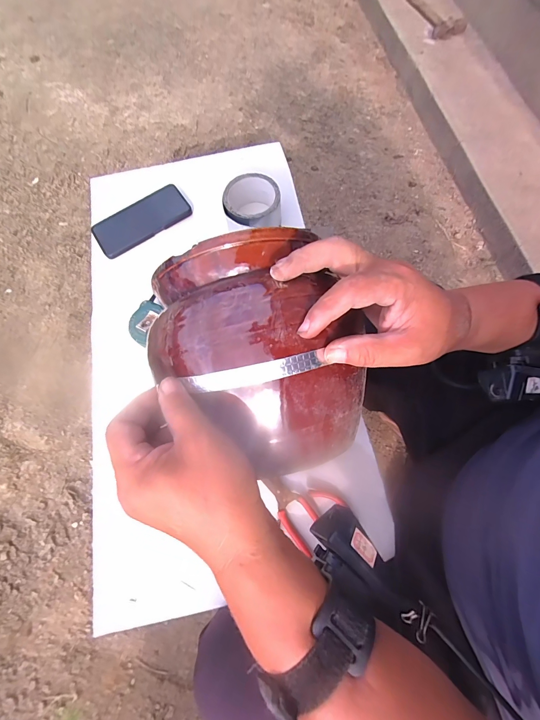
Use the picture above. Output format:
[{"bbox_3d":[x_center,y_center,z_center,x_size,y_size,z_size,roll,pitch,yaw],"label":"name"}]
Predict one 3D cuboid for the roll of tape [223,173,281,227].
[{"bbox_3d":[-0.029,-0.248,0.502,0.087,0.045,0.091,-1,70,2],"label":"roll of tape"}]

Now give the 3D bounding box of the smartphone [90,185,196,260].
[{"bbox_3d":[-0.222,-0.242,0.537,0.165,0.014,0.073,-35,72,-10],"label":"smartphone"}]

